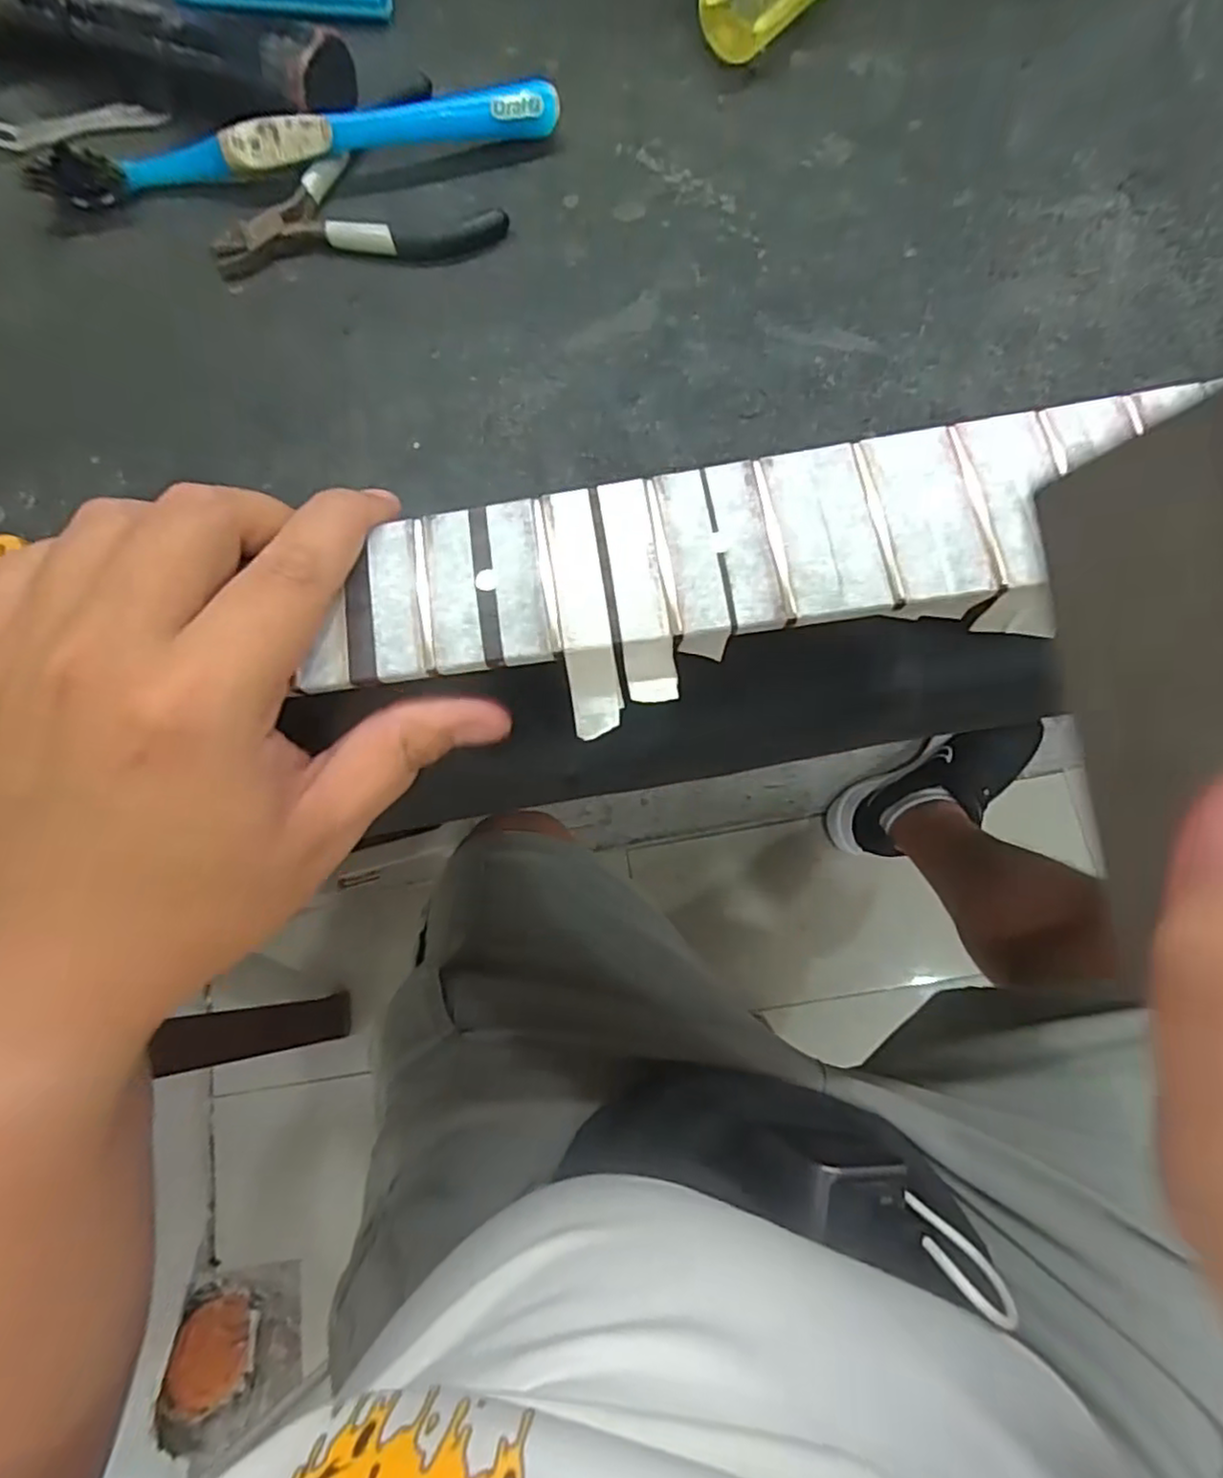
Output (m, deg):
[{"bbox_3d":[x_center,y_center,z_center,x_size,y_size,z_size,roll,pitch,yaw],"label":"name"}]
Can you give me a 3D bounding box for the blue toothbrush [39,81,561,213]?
[{"bbox_3d":[-0.109,-0.209,0.241,0.179,0.020,0.012,-8,76,2],"label":"blue toothbrush"}]

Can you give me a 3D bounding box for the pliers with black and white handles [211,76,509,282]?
[{"bbox_3d":[-0.095,-0.190,0.240,0.096,0.011,0.075,-28,76,-3],"label":"pliers with black and white handles"}]

